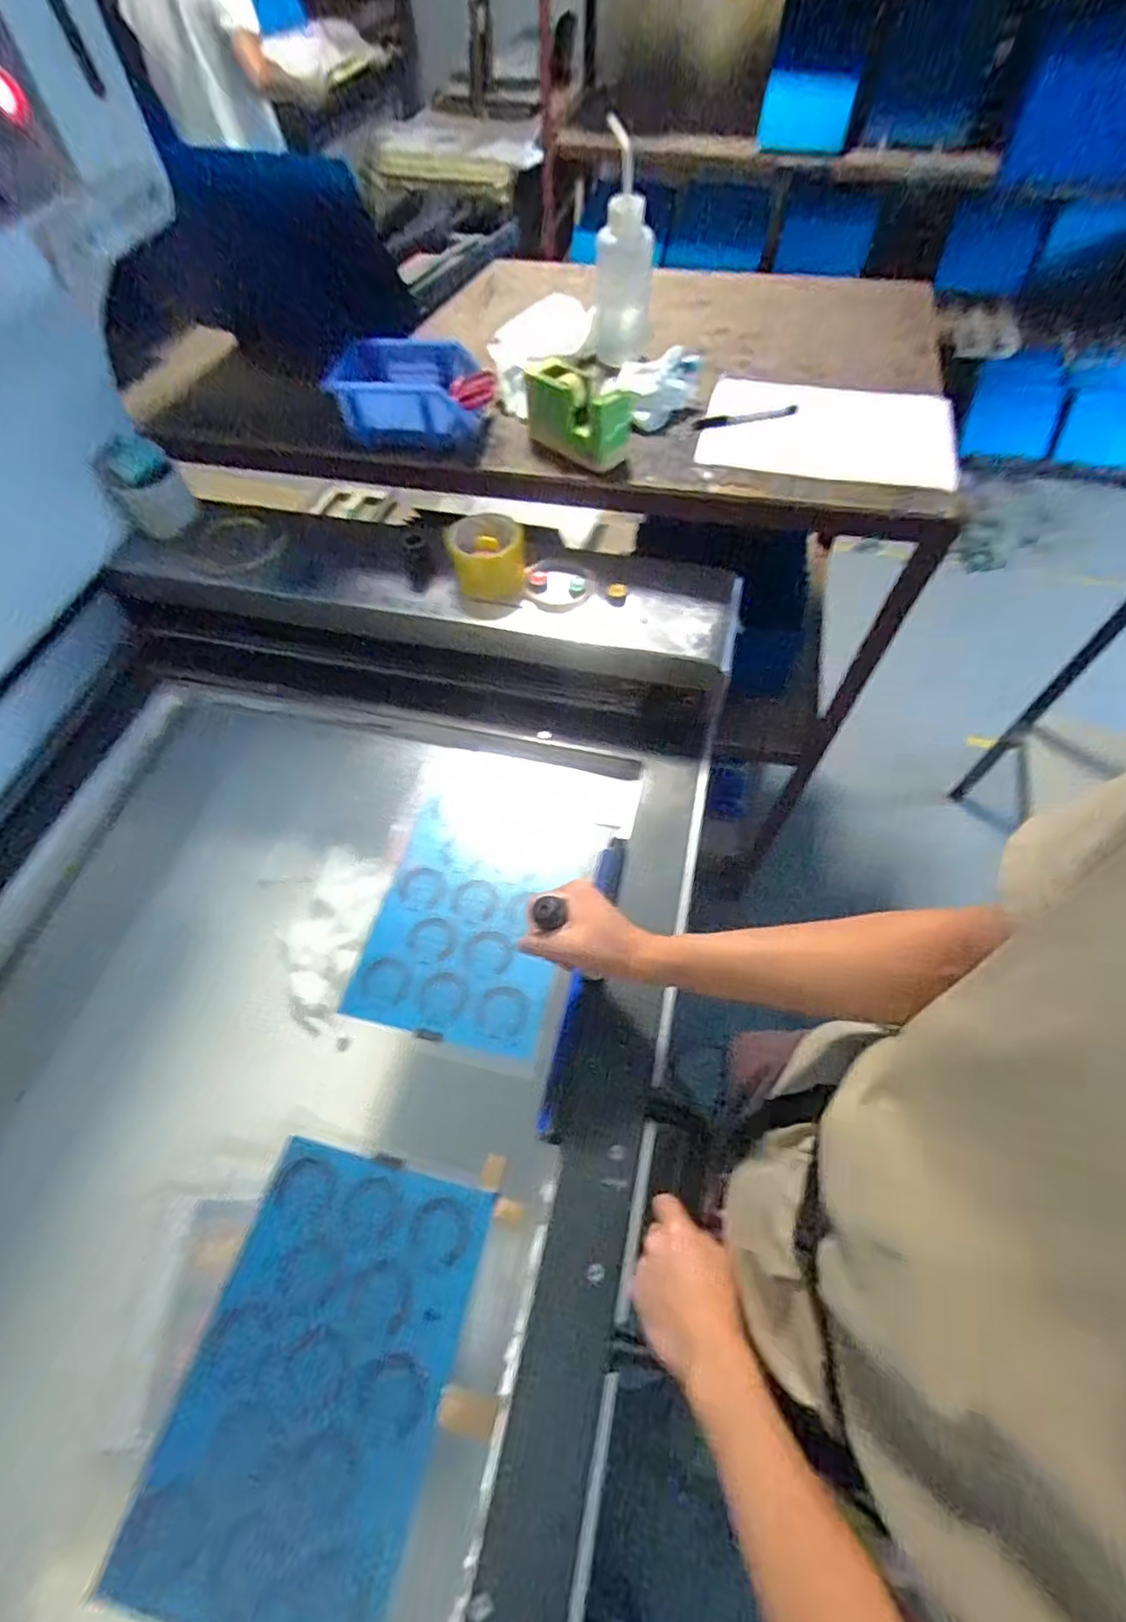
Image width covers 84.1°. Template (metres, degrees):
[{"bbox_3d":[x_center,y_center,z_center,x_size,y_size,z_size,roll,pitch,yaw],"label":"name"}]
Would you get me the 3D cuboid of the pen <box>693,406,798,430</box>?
[{"bbox_3d":[0.236,-0.506,0.801,0.138,0.010,0.015,-10,59,-5],"label":"pen"}]

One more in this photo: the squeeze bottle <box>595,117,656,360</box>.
[{"bbox_3d":[0.079,-0.708,0.793,0.073,0.253,0.088,7,59,5],"label":"squeeze bottle"}]

